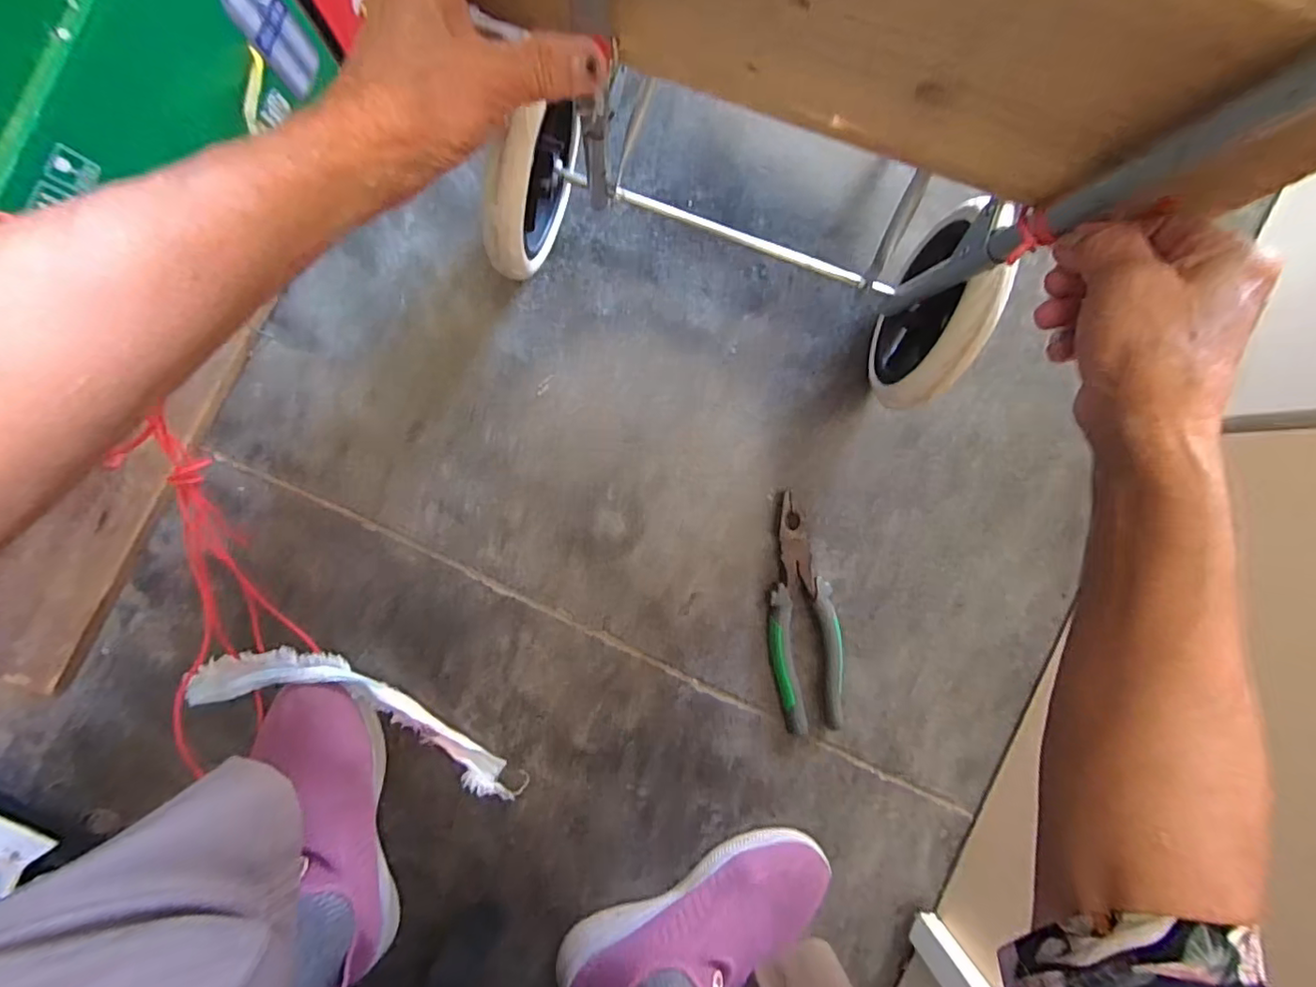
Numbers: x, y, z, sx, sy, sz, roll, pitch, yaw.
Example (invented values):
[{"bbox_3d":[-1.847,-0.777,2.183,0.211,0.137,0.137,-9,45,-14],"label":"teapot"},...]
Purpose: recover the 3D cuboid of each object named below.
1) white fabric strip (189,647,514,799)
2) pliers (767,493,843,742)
[{"bbox_3d":[-0.236,0.174,0.448,0.259,0.026,0.067,19,90,-6],"label":"white fabric strip"},{"bbox_3d":[0.123,0.106,0.483,0.057,0.021,0.202,-9,93,-5],"label":"pliers"}]

